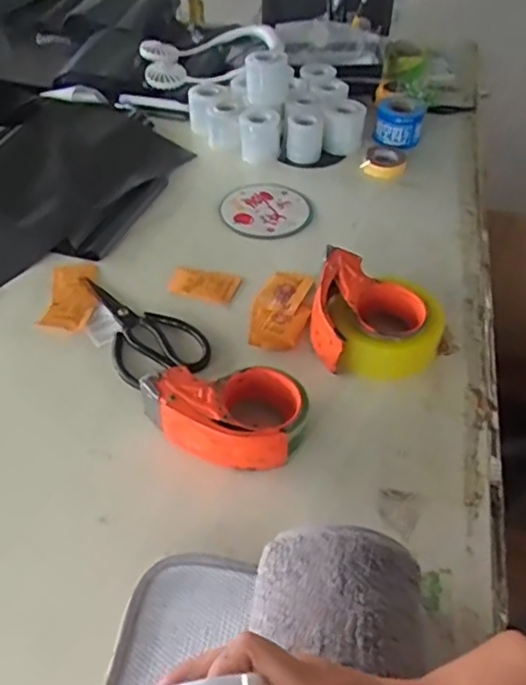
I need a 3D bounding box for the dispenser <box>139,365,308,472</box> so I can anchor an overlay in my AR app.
[{"bbox_3d":[-0.041,0.070,0.627,0.160,0.062,0.094,7,47,6],"label":"dispenser"}]

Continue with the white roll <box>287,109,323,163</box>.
[{"bbox_3d":[0.070,-0.341,1.047,0.059,0.070,0.064,4,46,4],"label":"white roll"}]

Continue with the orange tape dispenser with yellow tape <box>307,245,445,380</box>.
[{"bbox_3d":[0.130,-0.028,0.722,0.150,0.056,0.146,12,47,11],"label":"orange tape dispenser with yellow tape"}]

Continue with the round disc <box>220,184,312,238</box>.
[{"bbox_3d":[0.008,-0.201,0.934,0.126,0.013,0.146,13,48,12],"label":"round disc"}]

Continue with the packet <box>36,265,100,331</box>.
[{"bbox_3d":[-0.238,-0.059,0.782,0.060,0.012,0.122,-2,46,-3],"label":"packet"}]

